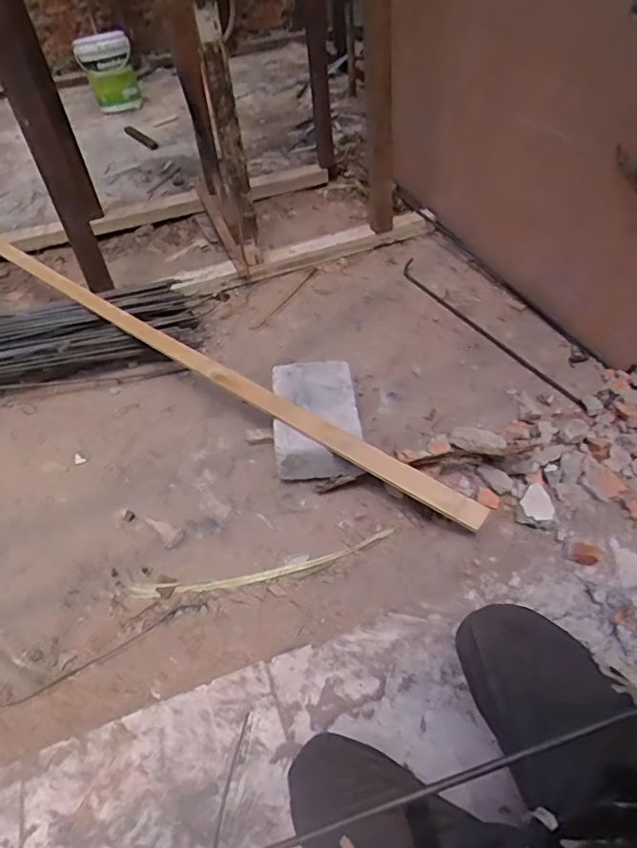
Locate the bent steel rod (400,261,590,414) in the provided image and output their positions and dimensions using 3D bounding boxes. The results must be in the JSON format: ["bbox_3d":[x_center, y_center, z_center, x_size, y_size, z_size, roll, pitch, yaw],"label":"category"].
[{"bbox_3d":[0.479,-0.286,1.618,0.050,0.028,0.831,-22,48,-16],"label":"bent steel rod"}]

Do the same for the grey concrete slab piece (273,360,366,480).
[{"bbox_3d":[-0.005,-0.011,1.342,0.199,0.117,0.342,-5,45,1],"label":"grey concrete slab piece"}]

